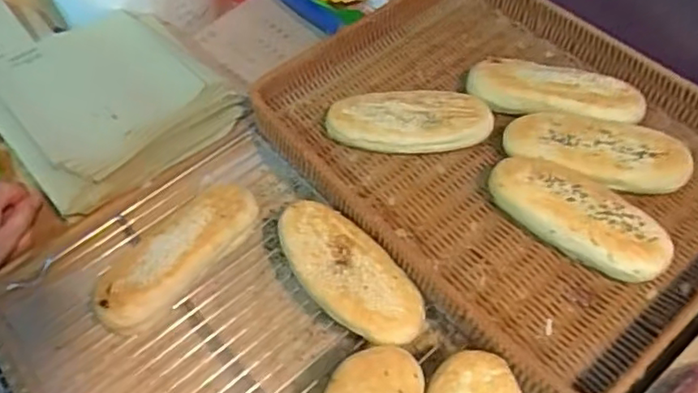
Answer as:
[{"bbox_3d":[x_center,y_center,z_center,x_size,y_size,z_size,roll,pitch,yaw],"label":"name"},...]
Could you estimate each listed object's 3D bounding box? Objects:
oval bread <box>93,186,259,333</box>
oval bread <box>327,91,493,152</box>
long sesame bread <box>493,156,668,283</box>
[{"bbox_3d":[-0.139,0.049,0.515,0.058,0.044,0.152,35,64,25],"label":"oval bread"},{"bbox_3d":[0.056,-0.067,0.576,0.147,0.034,0.059,2,55,5],"label":"oval bread"},{"bbox_3d":[0.185,0.016,0.504,0.144,0.041,0.066,28,61,22],"label":"long sesame bread"}]

